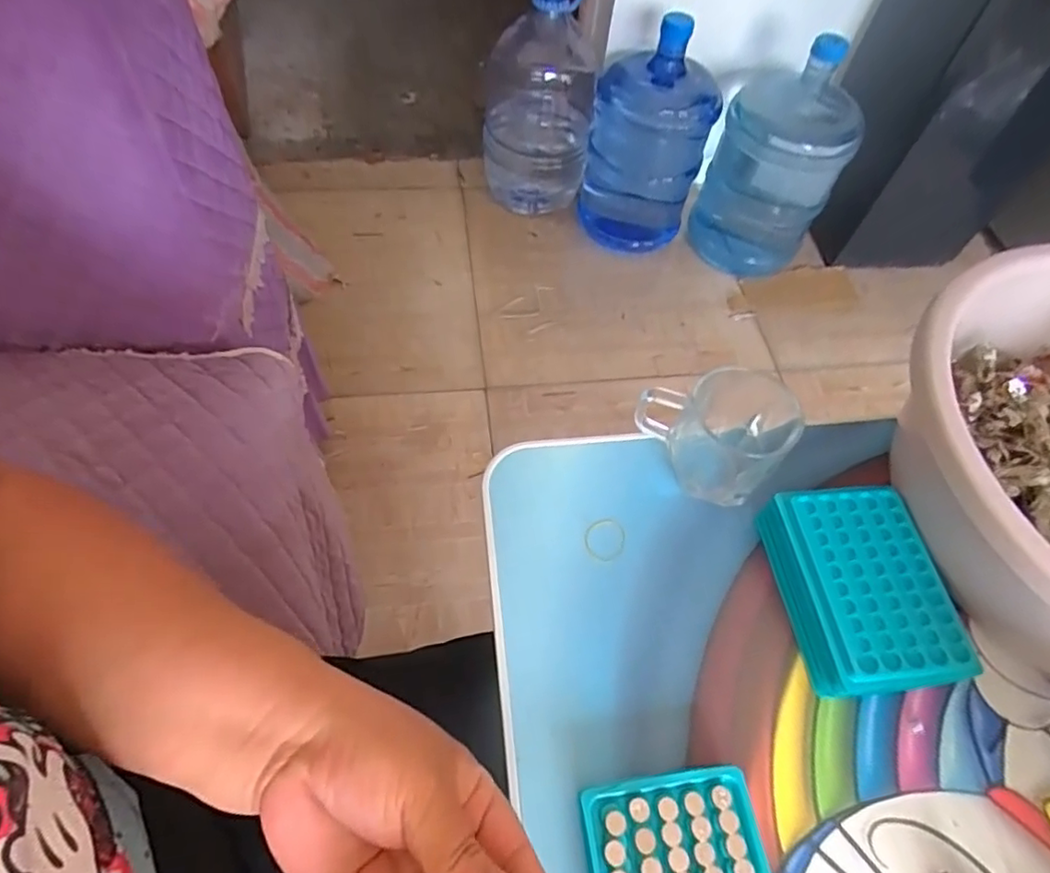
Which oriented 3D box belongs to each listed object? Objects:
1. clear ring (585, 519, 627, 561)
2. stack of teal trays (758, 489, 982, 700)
[{"bbox_3d":[0.059,0.076,0.436,0.031,0.004,0.029,2,69,-6],"label":"clear ring"},{"bbox_3d":[0.224,0.101,0.402,0.104,0.033,0.131,-4,59,-7],"label":"stack of teal trays"}]

